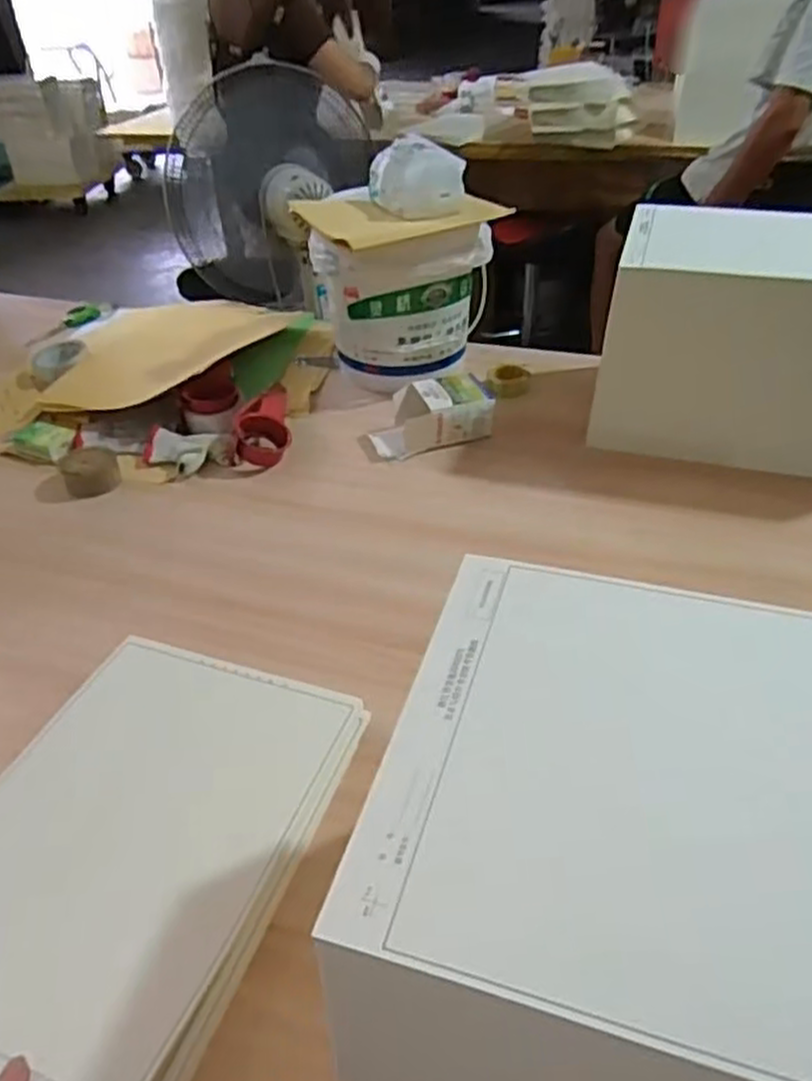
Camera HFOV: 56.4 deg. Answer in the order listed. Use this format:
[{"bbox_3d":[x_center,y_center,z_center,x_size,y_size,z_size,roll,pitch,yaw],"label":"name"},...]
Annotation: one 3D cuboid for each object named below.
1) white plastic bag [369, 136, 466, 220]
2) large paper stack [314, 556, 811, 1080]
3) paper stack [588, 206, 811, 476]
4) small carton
[{"bbox_3d":[0.012,-0.519,1.078,0.121,0.077,0.100,-12,40,-12],"label":"white plastic bag"},{"bbox_3d":[0.175,0.209,0.433,0.358,0.254,0.251,9,40,14],"label":"large paper stack"},{"bbox_3d":[0.449,-0.257,0.966,0.358,0.228,0.261,13,41,18],"label":"paper stack"},{"bbox_3d":[0.033,-0.177,1.068,0.174,0.068,0.087,-10,40,-9],"label":"small carton"}]

